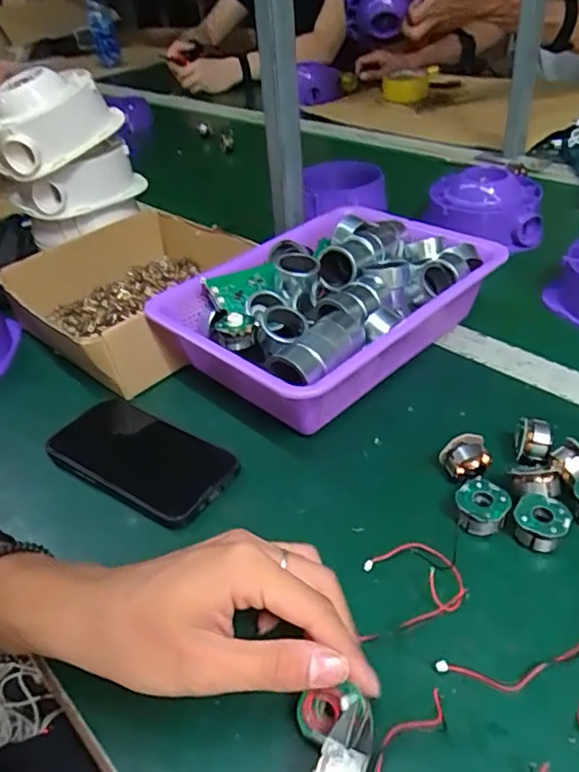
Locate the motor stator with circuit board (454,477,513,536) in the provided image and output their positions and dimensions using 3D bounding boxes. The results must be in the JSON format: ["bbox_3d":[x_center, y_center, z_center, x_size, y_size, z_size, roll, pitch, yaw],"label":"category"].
[{"bbox_3d":[0.124,0.079,0.385,0.032,0.023,0.029,12,39,20],"label":"motor stator with circuit board"}]

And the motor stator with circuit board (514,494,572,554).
[{"bbox_3d":[0.157,0.086,0.374,0.030,0.023,0.028,21,43,30],"label":"motor stator with circuit board"}]

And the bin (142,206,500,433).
[{"bbox_3d":[0.033,-0.071,0.538,0.187,0.095,0.265,28,47,36],"label":"bin"}]

